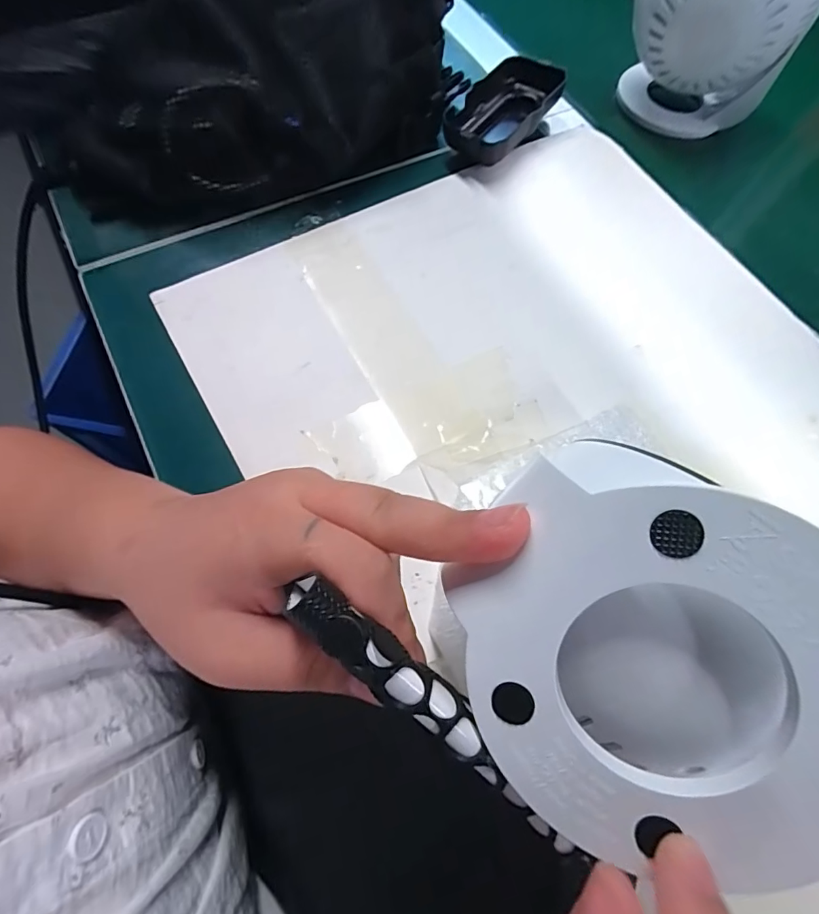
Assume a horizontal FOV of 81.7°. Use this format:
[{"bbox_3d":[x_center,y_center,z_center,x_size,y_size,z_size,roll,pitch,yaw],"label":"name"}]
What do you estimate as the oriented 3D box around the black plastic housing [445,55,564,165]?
[{"bbox_3d":[0.074,-0.263,0.357,0.055,0.024,0.100,35,71,12],"label":"black plastic housing"}]

